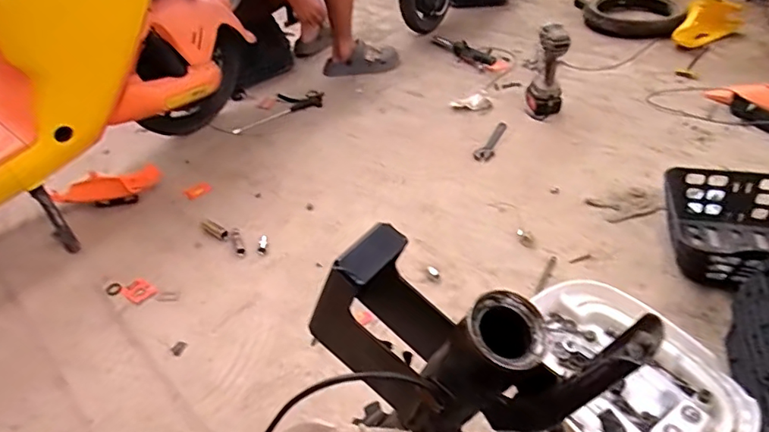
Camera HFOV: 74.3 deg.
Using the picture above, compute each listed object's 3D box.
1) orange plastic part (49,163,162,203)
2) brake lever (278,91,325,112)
[{"bbox_3d":[-0.733,-0.080,1.357,0.251,0.071,0.093,-23,42,-21],"label":"orange plastic part"},{"bbox_3d":[-0.285,-0.393,1.739,0.153,0.019,0.112,-10,39,-5],"label":"brake lever"}]

